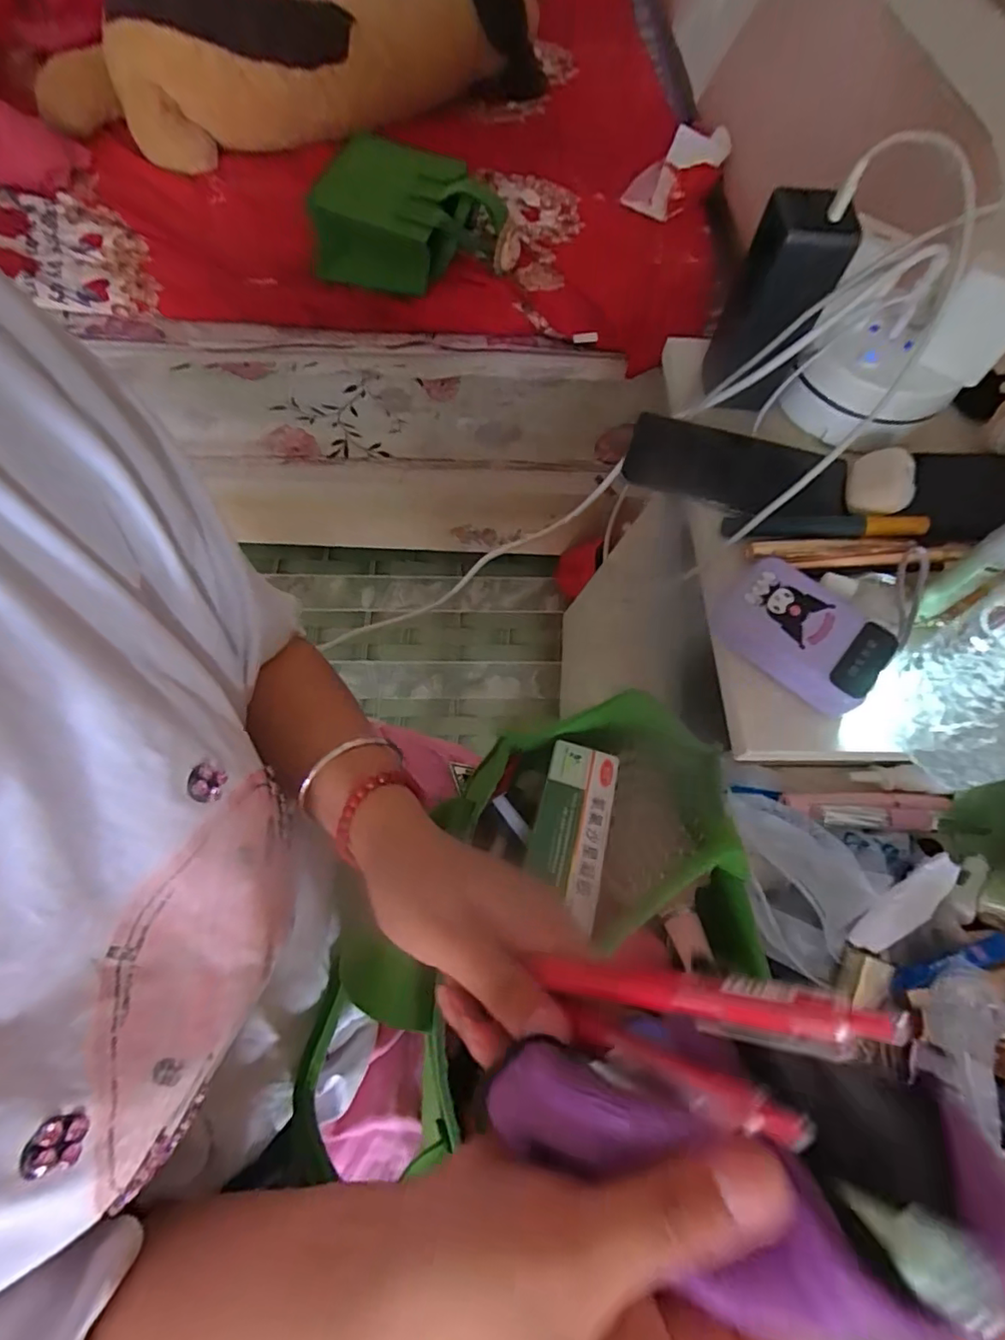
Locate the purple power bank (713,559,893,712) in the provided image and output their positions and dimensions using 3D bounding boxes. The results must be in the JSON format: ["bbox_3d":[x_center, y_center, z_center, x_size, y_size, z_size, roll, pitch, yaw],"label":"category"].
[{"bbox_3d":[0.185,-0.023,0.351,0.096,0.019,0.066,40,70,13],"label":"purple power bank"}]

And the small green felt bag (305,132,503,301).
[{"bbox_3d":[-0.132,-0.677,0.848,0.254,0.096,0.213,15,66,3],"label":"small green felt bag"}]

